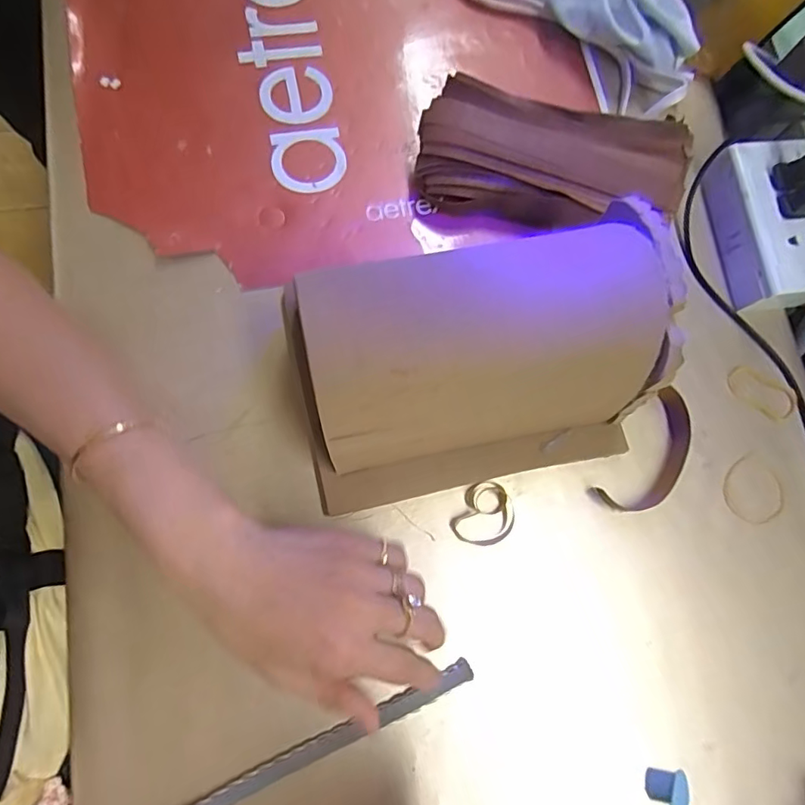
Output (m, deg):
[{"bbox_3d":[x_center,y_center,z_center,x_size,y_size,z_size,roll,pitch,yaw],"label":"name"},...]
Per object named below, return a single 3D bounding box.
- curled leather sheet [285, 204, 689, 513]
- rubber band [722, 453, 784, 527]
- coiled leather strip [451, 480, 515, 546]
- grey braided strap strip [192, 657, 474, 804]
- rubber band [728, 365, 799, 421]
[{"bbox_3d":[0.044,-0.019,0.306,0.202,0.120,0.124,-11,79,-9],"label":"curled leather sheet"},{"bbox_3d":[0.247,0.063,0.367,0.043,0.004,0.045,1,77,-5],"label":"rubber band"},{"bbox_3d":[0.055,0.075,0.344,0.035,0.005,0.042,30,76,2],"label":"coiled leather strip"},{"bbox_3d":[-0.045,0.200,0.305,0.189,0.006,0.012,-22,79,-11],"label":"grey braided strap strip"},{"bbox_3d":[0.265,-0.007,0.385,0.055,0.005,0.029,27,76,1],"label":"rubber band"}]

